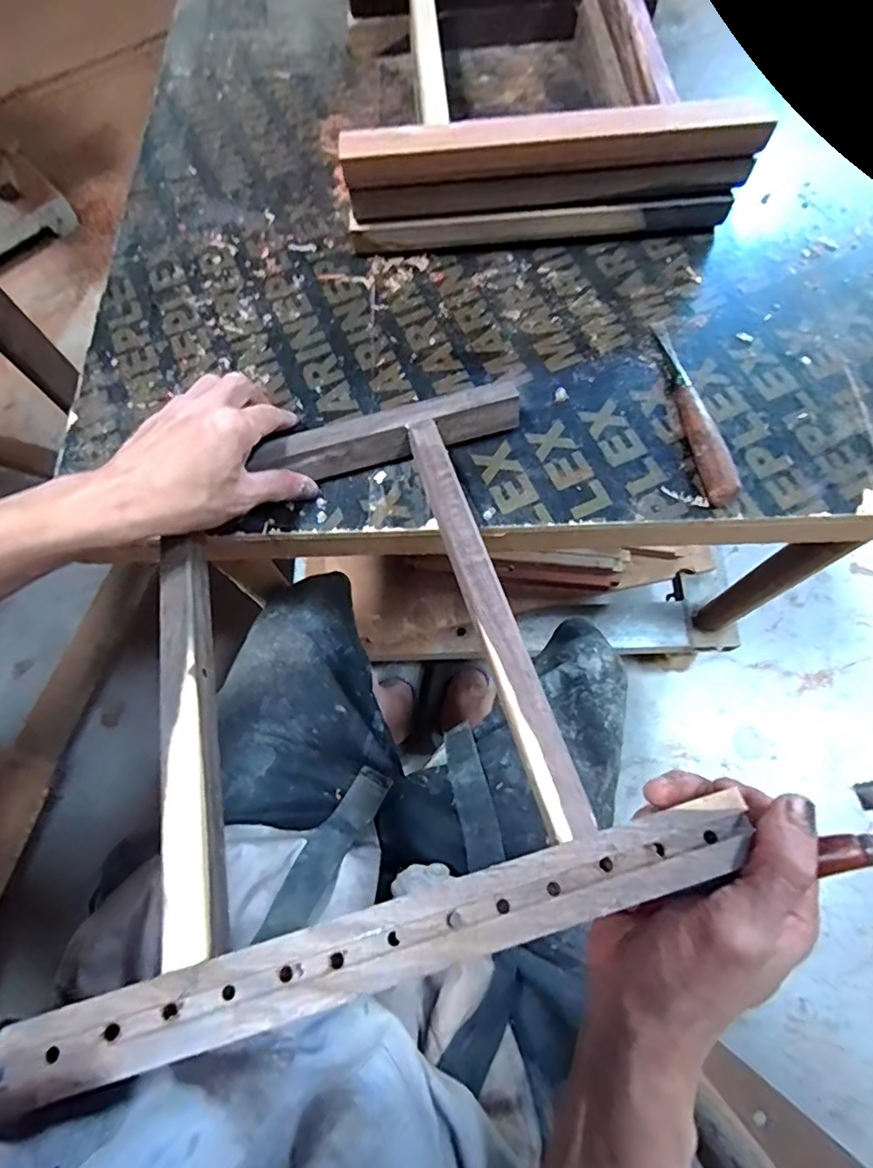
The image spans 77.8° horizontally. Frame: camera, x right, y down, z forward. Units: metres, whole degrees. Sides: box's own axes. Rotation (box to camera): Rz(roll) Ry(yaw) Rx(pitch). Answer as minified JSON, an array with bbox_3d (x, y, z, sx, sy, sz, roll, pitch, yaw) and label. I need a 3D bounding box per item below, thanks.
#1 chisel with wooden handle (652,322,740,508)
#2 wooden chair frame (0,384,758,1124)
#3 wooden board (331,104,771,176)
[{"bbox_3d":[0.191,-0.137,0.409,0.019,0.028,0.168,-9,73,-1],"label":"chisel with wooden handle"},{"bbox_3d":[-0.055,0.033,0.306,0.306,0.024,0.327,-17,57,-3],"label":"wooden chair frame"},{"bbox_3d":[0.088,-0.334,0.411,0.315,0.033,0.024,-3,71,0],"label":"wooden board"}]

